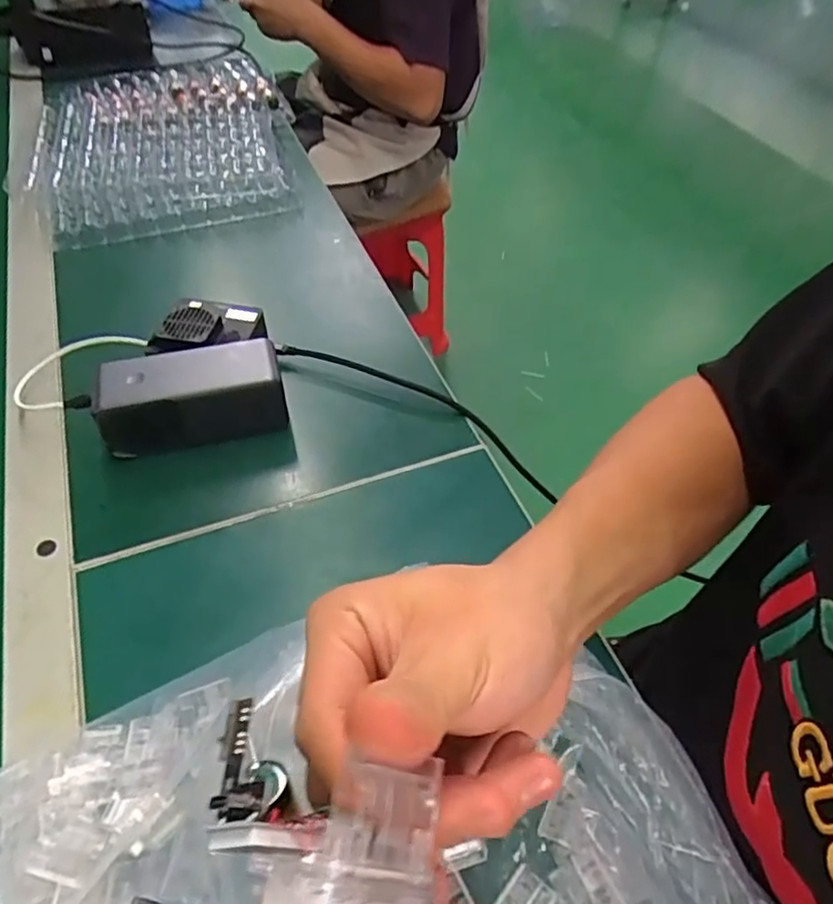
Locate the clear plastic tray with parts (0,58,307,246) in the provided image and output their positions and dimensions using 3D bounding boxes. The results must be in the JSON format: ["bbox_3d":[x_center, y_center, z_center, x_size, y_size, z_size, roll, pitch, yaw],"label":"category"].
[{"bbox_3d":[-0.301,-0.391,0.753,0.299,0.044,0.399,-13,53,-13],"label":"clear plastic tray with parts"}]

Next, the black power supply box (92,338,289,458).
[{"bbox_3d":[-0.165,-0.040,0.462,0.128,0.057,0.052,-13,52,-12],"label":"black power supply box"}]

